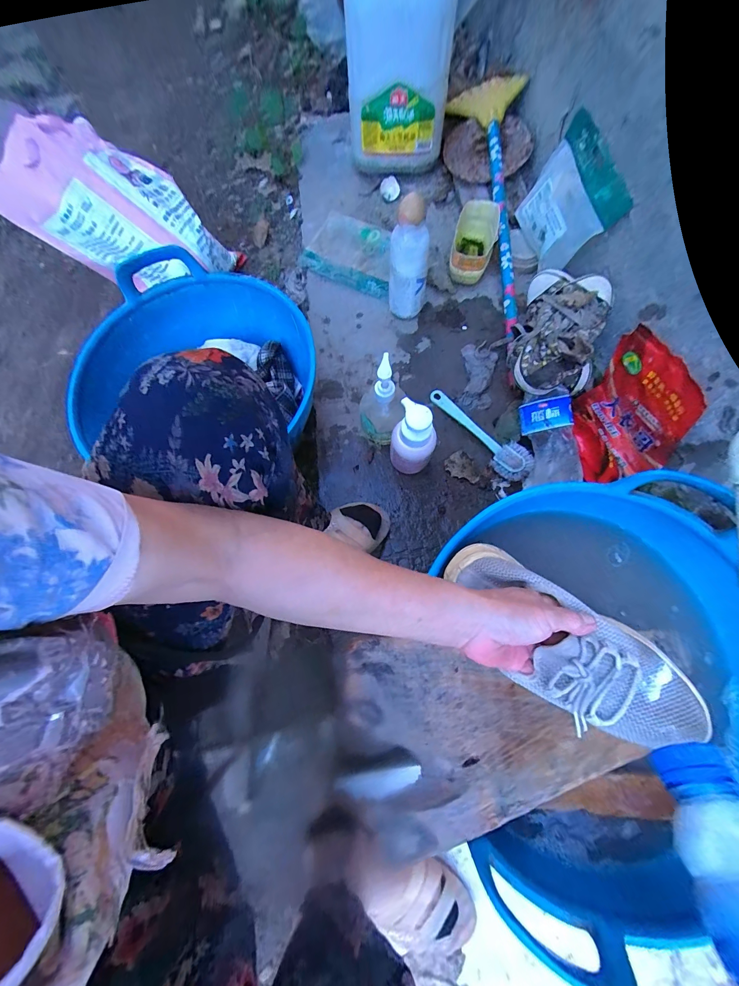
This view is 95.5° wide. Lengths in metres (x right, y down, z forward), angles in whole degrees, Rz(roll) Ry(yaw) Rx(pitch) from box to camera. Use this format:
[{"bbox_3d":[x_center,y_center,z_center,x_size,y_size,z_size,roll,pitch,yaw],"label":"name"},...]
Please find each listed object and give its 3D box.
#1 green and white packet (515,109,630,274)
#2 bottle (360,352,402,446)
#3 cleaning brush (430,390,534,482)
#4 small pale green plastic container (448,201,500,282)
[{"bbox_3d":[0.341,-0.513,0.594,0.030,0.154,0.220,2,72,-23],"label":"green and white packet"},{"bbox_3d":[0.017,-0.132,0.521,0.060,0.171,0.062,-24,75,-6],"label":"bottle"},{"bbox_3d":[0.194,-0.109,0.583,0.055,0.041,0.212,-34,76,-8],"label":"cleaning brush"},{"bbox_3d":[0.204,-0.494,0.666,0.078,0.056,0.157,13,75,5],"label":"small pale green plastic container"}]

